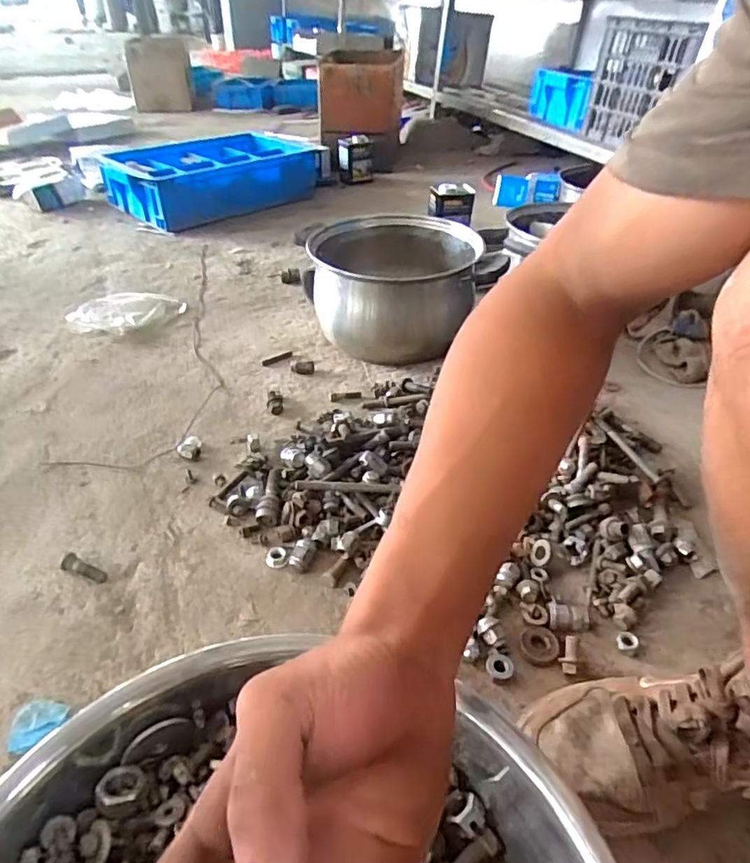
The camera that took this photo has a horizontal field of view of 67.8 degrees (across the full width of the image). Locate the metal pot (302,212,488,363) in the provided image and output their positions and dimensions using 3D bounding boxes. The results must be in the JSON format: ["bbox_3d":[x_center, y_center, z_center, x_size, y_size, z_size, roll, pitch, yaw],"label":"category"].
[{"bbox_3d":[0.026,-0.256,0.973,0.266,0.169,0.322,-4,38,-10],"label":"metal pot"}]

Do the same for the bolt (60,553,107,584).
[{"bbox_3d":[-0.294,0.138,0.562,0.052,0.011,0.018,20,40,20],"label":"bolt"}]

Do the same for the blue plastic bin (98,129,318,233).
[{"bbox_3d":[-0.460,-0.746,1.620,0.402,0.124,0.623,30,44,30],"label":"blue plastic bin"}]

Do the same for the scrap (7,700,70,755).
[{"bbox_3d":[-0.268,0.234,0.443,0.041,0.007,0.040,3,37,-1],"label":"scrap"}]

